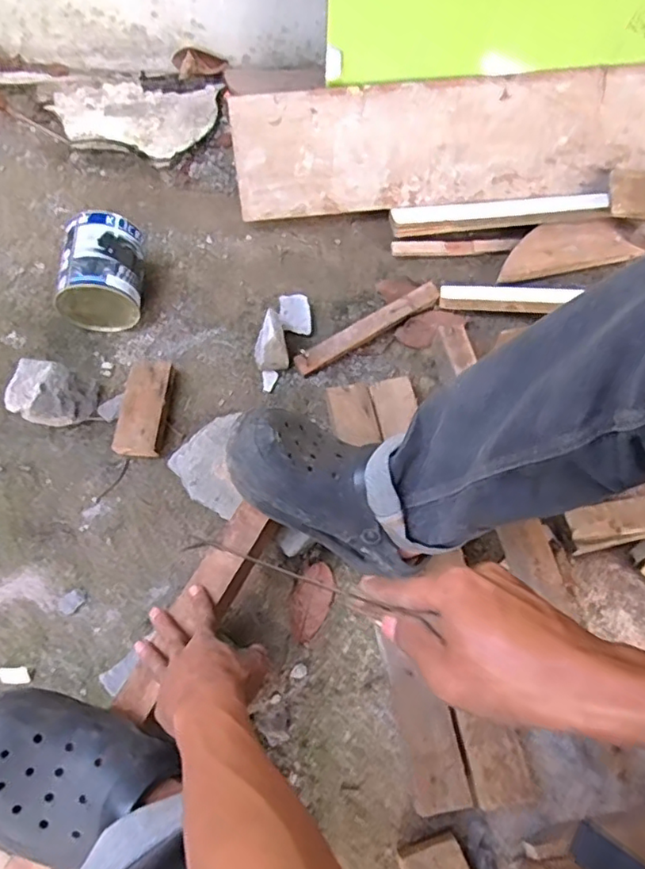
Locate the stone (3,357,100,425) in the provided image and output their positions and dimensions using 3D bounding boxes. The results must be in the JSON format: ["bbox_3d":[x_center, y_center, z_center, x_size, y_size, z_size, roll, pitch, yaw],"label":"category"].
[{"bbox_3d":[-0.353,-0.049,0.774,0.090,0.104,0.072,-1,69,-3],"label":"stone"}]

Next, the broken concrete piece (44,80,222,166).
[{"bbox_3d":[-0.327,-0.557,1.030,0.267,0.027,0.180,14,68,3],"label":"broken concrete piece"}]

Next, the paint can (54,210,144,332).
[{"bbox_3d":[-0.311,-0.230,0.848,0.111,0.113,0.128,3,69,-1],"label":"paint can"}]

